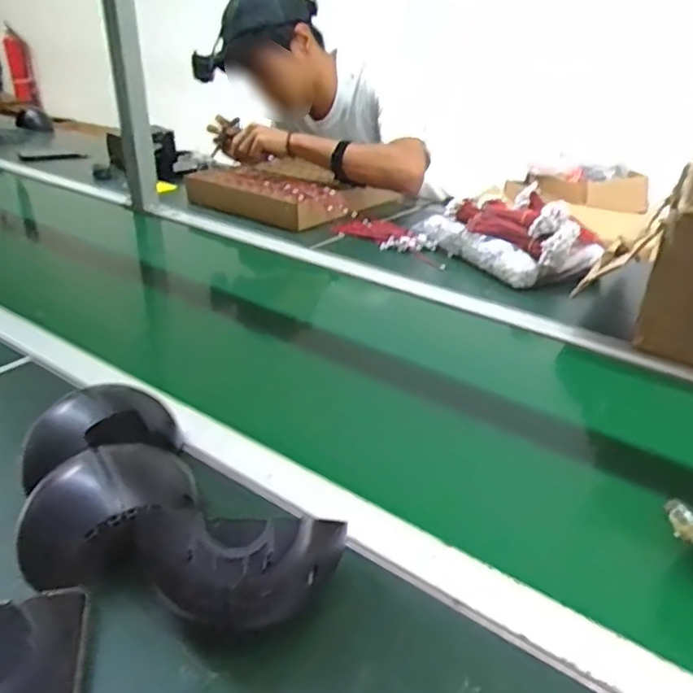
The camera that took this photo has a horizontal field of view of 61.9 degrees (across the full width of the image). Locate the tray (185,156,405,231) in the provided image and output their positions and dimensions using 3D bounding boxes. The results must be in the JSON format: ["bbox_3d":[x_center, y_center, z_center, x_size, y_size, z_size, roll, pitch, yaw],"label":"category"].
[{"bbox_3d":[-0.122,-0.317,1.180,0.297,0.063,0.317,-24,39,-38],"label":"tray"}]

